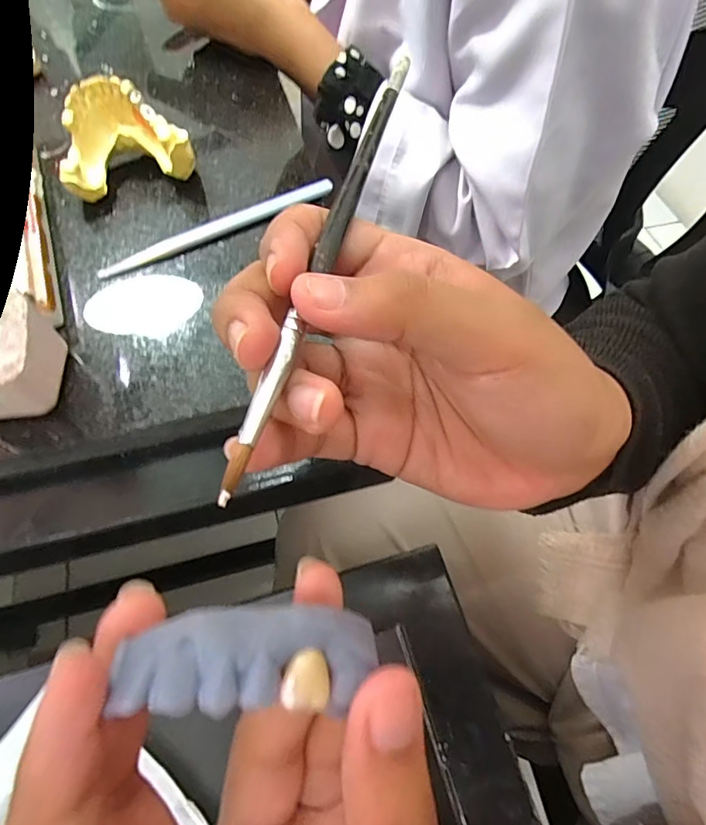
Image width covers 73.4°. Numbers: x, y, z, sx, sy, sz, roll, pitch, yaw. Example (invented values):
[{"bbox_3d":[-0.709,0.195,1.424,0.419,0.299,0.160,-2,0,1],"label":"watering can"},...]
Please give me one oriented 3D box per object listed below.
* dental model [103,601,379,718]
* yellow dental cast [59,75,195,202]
[{"bbox_3d":[-0.019,0.046,0.089,0.047,0.009,0.018,3,62,-13],"label":"dental model"},{"bbox_3d":[-0.131,-0.156,0.272,0.071,0.040,0.052,-15,61,-10],"label":"yellow dental cast"}]

